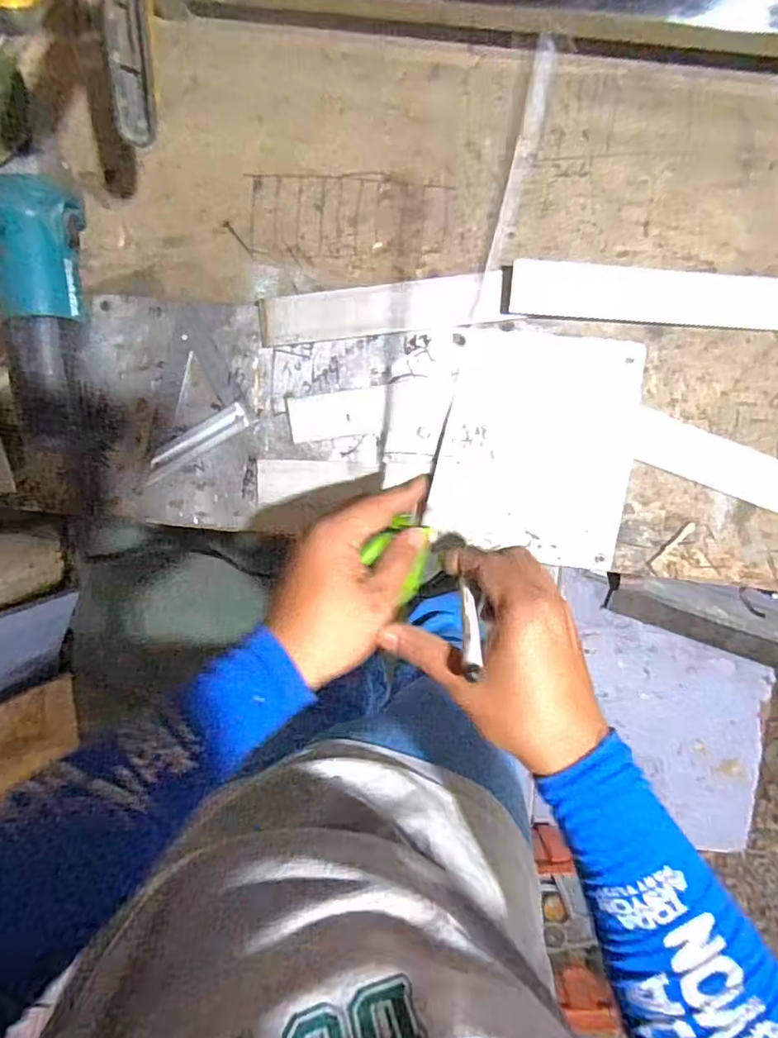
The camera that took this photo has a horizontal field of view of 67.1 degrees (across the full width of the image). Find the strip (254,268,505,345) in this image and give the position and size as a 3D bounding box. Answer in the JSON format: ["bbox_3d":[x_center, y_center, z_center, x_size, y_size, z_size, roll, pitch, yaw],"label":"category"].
[{"bbox_3d":[-0.007,-0.172,0.484,0.196,0.005,0.039,-5,109,5],"label":"strip"}]

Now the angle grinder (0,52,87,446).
[{"bbox_3d":[-0.281,-0.196,0.461,0.073,0.091,0.263,-7,96,4],"label":"angle grinder"}]

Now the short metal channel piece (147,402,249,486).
[{"bbox_3d":[-0.170,-0.067,0.511,0.105,0.007,0.023,-29,94,9],"label":"short metal channel piece"}]

